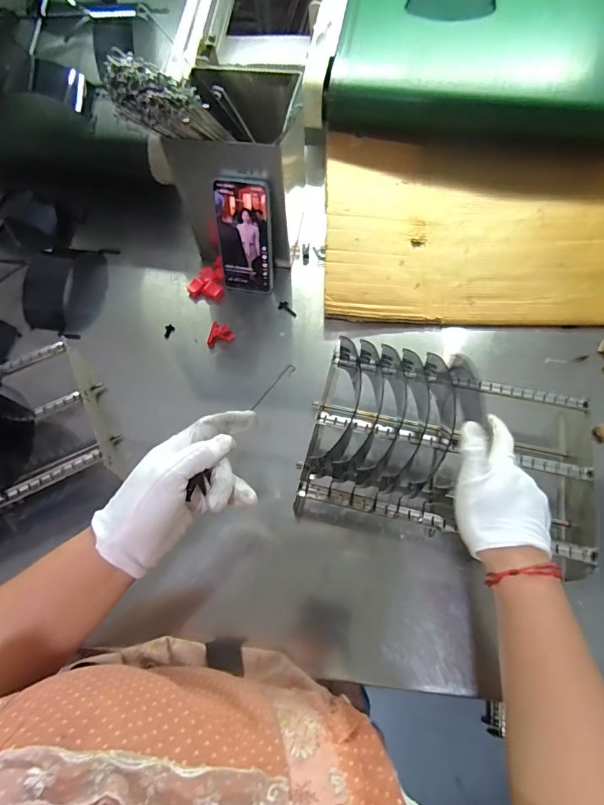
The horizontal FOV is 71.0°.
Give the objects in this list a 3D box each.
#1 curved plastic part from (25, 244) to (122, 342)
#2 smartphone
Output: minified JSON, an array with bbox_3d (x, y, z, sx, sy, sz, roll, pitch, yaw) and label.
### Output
[{"bbox_3d":[-0.368,-0.185,0.665,0.082,0.073,0.178,5,64,4],"label":"curved plastic part"},{"bbox_3d":[-0.080,-0.229,0.601,0.076,0.165,0.011,10,47,7],"label":"smartphone"}]

